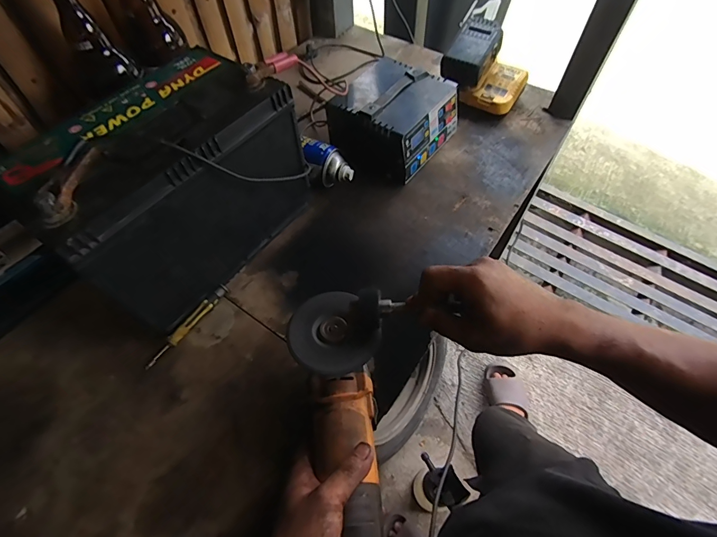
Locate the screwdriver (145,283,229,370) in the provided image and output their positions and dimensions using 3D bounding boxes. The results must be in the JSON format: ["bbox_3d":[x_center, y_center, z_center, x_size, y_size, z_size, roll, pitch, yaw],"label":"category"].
[{"bbox_3d":[-0.221,0.074,0.494,0.016,0.013,0.135,28,62,19],"label":"screwdriver"}]

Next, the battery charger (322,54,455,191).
[{"bbox_3d":[0.058,-0.254,0.645,0.159,0.093,0.187,32,63,21],"label":"battery charger"}]

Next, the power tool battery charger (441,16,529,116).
[{"bbox_3d":[0.233,-0.364,0.696,0.144,0.113,0.102,23,61,16],"label":"power tool battery charger"}]

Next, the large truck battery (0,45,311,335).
[{"bbox_3d":[-0.223,-0.103,0.486,0.169,0.208,0.295,33,64,21],"label":"large truck battery"}]

